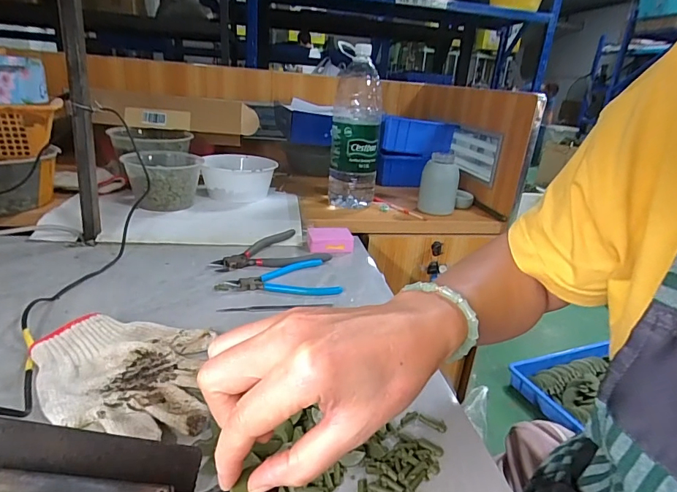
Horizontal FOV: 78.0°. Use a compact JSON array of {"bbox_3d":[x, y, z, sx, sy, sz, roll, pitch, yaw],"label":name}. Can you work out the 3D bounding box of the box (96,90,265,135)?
[{"bbox_3d":[-0.378,-0.311,0.974,0.376,0.082,0.075,-1,22,-15],"label":"box"}]

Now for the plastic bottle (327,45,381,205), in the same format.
[{"bbox_3d":[0.037,-0.242,0.884,0.102,0.310,0.111,3,21,-4],"label":"plastic bottle"}]

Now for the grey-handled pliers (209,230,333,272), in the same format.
[{"bbox_3d":[-0.113,0.008,0.658,0.172,0.013,0.115,-9,26,-28],"label":"grey-handled pliers"}]

